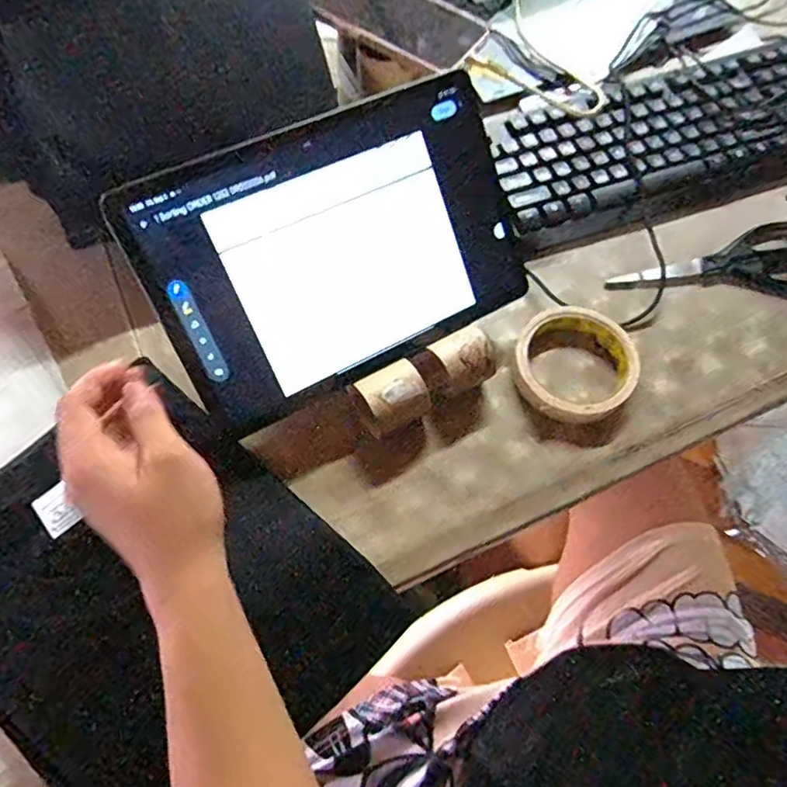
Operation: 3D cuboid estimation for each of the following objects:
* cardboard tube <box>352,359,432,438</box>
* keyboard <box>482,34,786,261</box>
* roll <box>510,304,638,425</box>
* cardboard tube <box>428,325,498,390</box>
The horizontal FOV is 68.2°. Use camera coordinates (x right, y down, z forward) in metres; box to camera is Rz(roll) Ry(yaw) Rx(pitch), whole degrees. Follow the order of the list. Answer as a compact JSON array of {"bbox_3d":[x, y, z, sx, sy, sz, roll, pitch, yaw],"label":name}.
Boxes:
[{"bbox_3d":[0.000,0.005,0.416,0.044,0.037,0.040,-25,69,-12],"label":"cardboard tube"},{"bbox_3d":[0.289,-0.251,0.542,0.418,0.024,0.165,-18,68,-9],"label":"keyboard"},{"bbox_3d":[0.138,-0.024,0.442,0.094,0.024,0.089,1,66,-2],"label":"roll"},{"bbox_3d":[0.052,-0.022,0.427,0.040,0.038,0.035,-23,69,-12],"label":"cardboard tube"}]

